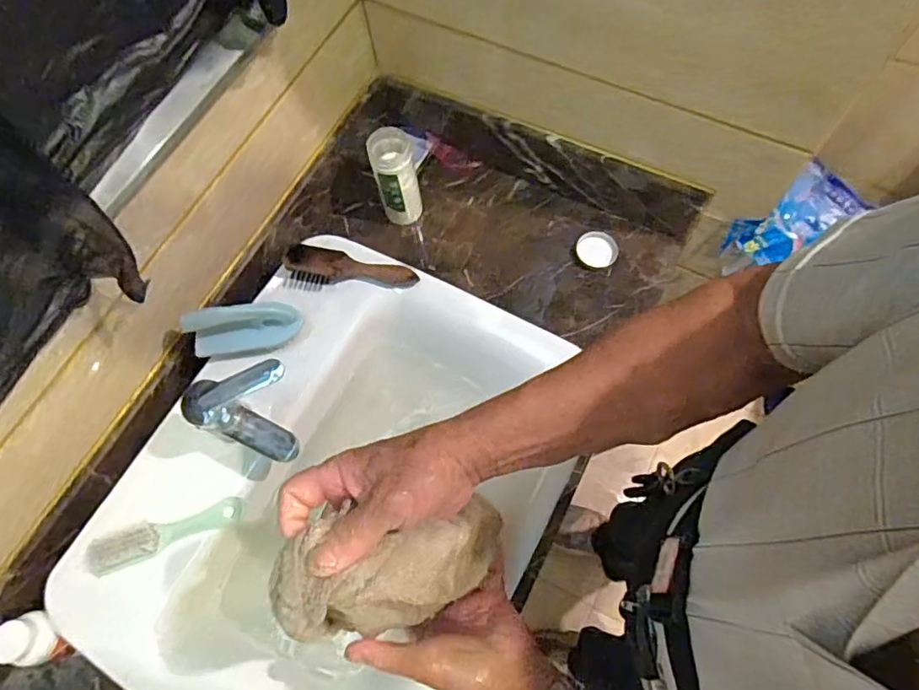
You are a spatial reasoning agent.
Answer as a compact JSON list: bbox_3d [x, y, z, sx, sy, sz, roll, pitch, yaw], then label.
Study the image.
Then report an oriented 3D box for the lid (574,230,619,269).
[{"bbox_3d":[0.199,-0.138,0.813,0.058,0.006,0.060,-1,69,2],"label":"lid"}]

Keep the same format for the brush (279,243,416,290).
[{"bbox_3d":[-0.137,-0.089,0.696,0.163,0.024,0.052,9,70,6],"label":"brush"}]

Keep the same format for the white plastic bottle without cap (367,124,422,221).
[{"bbox_3d":[-0.090,-0.238,0.814,0.060,0.126,0.074,-12,69,-2],"label":"white plastic bottle without cap"}]

